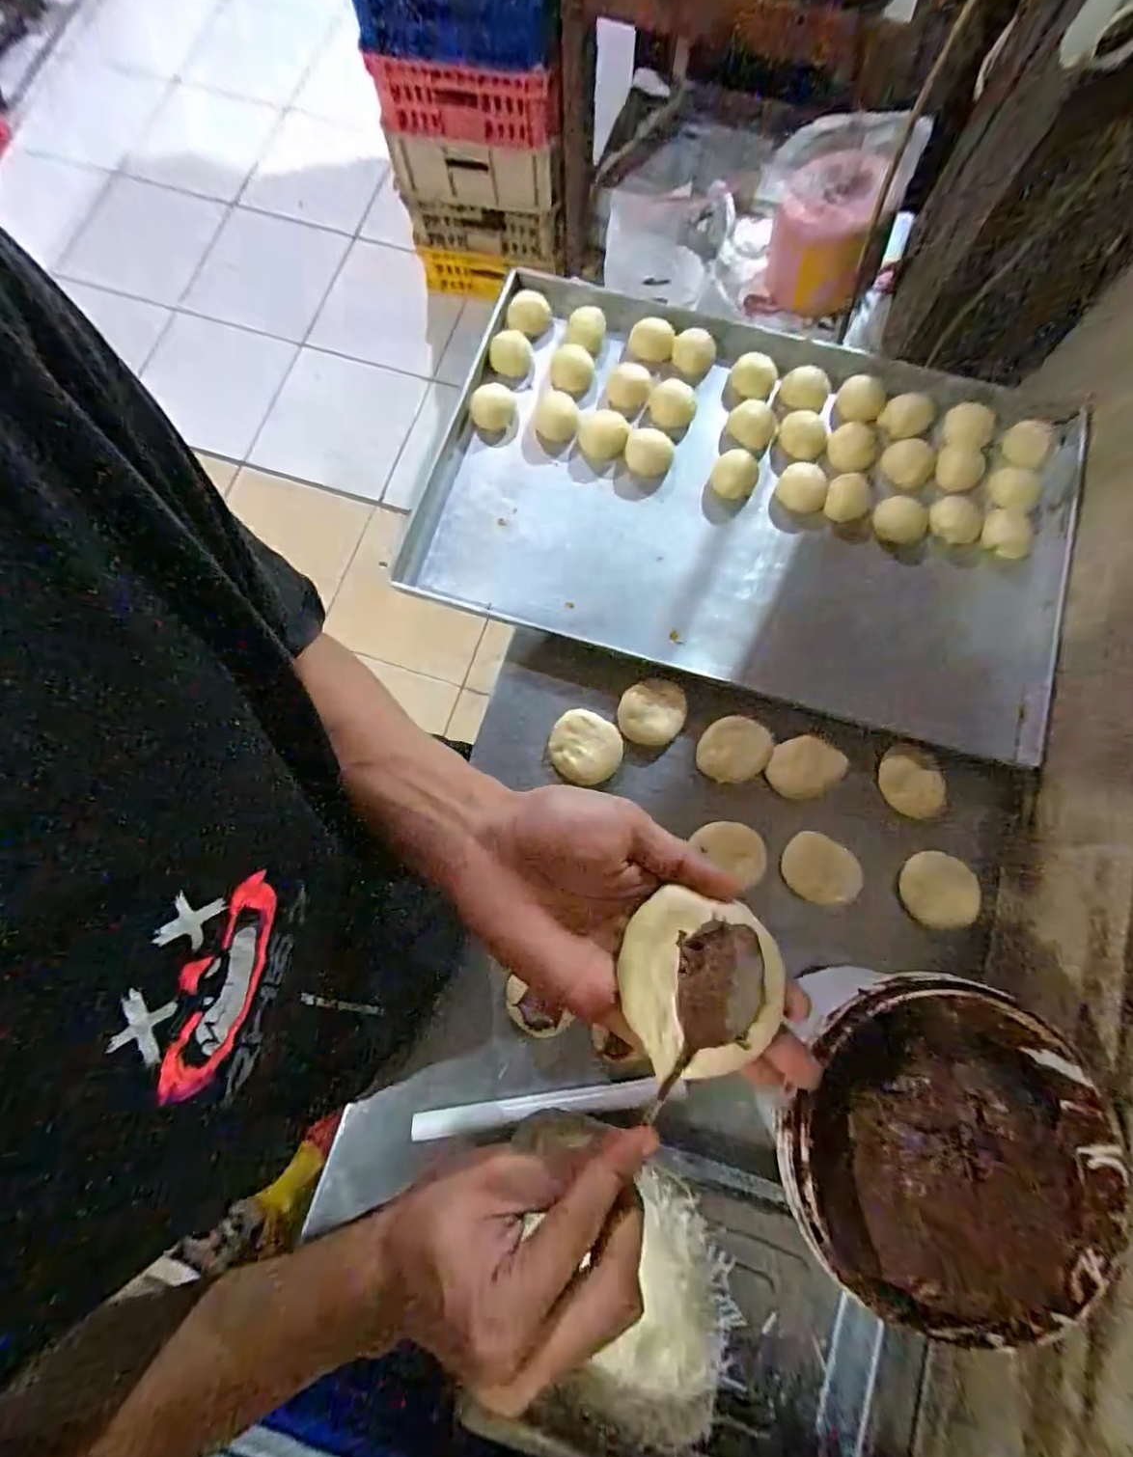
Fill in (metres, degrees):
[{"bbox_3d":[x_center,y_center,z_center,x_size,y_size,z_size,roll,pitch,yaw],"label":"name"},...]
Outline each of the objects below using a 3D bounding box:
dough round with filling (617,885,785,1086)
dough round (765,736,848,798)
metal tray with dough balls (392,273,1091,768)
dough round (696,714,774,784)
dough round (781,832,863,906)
[{"bbox_3d":[0.054,0.108,0.246,0.058,0.025,0.069,11,79,4],"label":"dough round with filling"},{"bbox_3d":[0.249,0.040,0.616,0.073,0.013,0.062,-39,80,-6],"label":"dough round"},{"bbox_3d":[0.202,-0.264,0.676,0.711,0.037,0.445,17,79,5],"label":"metal tray with dough balls"},{"bbox_3d":[0.178,0.023,0.619,0.079,0.014,0.064,-27,79,-4],"label":"dough round"},{"bbox_3d":[0.257,0.143,0.592,0.073,0.019,0.061,29,80,7],"label":"dough round"}]

